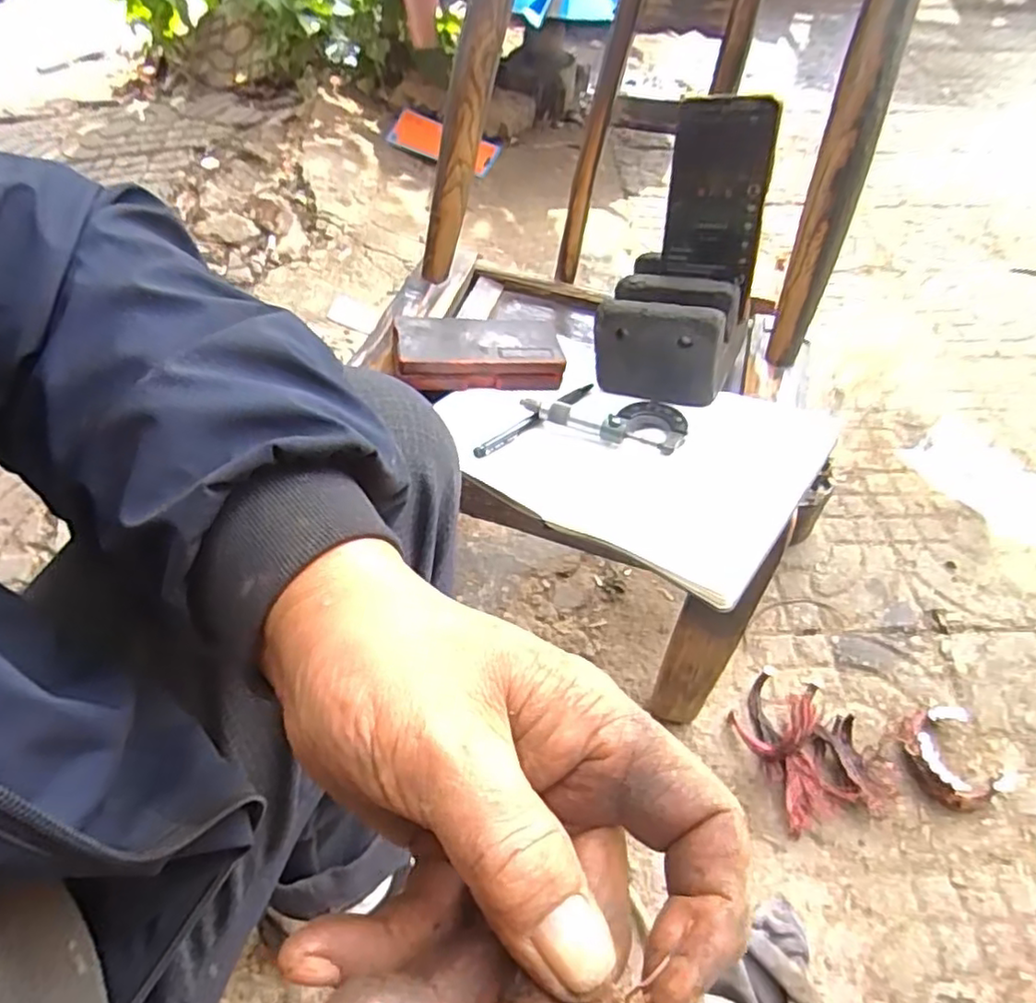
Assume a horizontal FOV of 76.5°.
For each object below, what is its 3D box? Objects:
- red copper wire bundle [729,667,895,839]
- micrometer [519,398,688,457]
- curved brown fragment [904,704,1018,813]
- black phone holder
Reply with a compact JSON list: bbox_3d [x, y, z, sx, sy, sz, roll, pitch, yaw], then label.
[{"bbox_3d":[0.301,0.248,0.688,0.123,0.040,0.161,-16,54,-13],"label":"red copper wire bundle"},{"bbox_3d":[0.070,-0.070,0.520,0.126,0.017,0.044,22,55,16],"label":"micrometer"},{"bbox_3d":[0.453,0.263,0.682,0.095,0.036,0.102,0,52,0],"label":"curved brown fragment"},{"bbox_3d":[0.141,-0.194,0.535,0.113,0.074,0.233,18,96,13],"label":"black phone holder"}]

